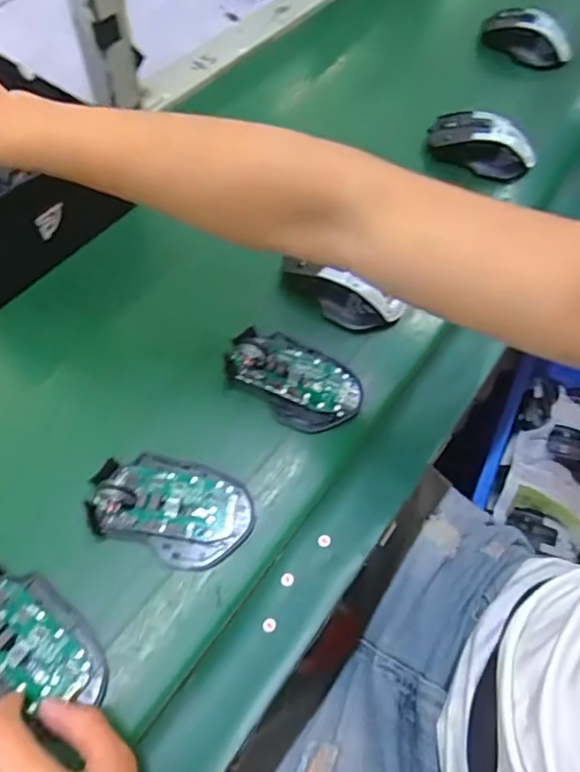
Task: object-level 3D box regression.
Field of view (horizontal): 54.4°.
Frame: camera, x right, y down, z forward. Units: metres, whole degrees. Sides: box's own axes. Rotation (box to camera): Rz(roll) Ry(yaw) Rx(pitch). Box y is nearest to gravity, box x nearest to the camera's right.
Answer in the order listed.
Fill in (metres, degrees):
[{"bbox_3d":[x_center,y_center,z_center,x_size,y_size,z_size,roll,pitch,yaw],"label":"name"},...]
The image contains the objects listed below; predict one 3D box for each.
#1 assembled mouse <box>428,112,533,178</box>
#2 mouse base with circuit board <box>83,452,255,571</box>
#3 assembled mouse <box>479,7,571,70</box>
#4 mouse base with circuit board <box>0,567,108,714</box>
[{"bbox_3d":[0.211,-0.266,0.618,0.119,0.033,0.062,20,61,7],"label":"assembled mouse"},{"bbox_3d":[-0.085,0.086,0.407,0.112,0.025,0.073,15,61,4],"label":"mouse base with circuit board"},{"bbox_3d":[0.316,-0.468,0.754,0.115,0.051,0.071,14,61,4],"label":"assembled mouse"},{"bbox_3d":[-0.168,0.162,0.358,0.112,0.017,0.062,33,64,14],"label":"mouse base with circuit board"}]

